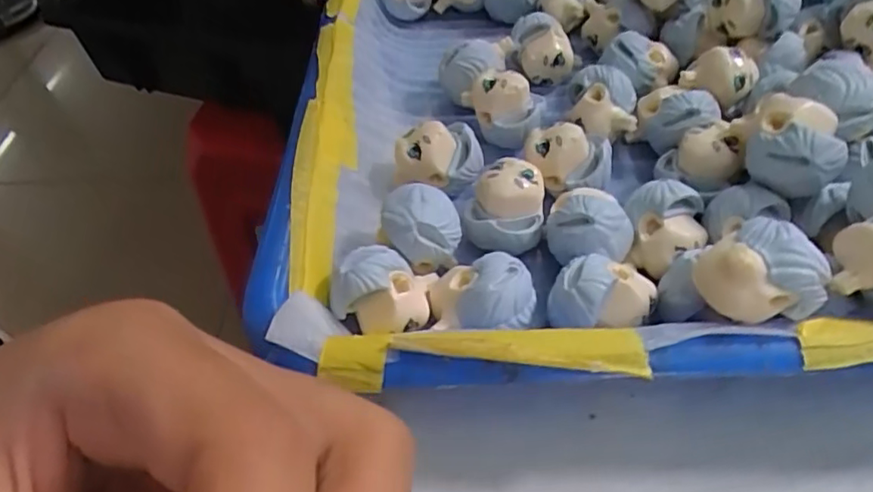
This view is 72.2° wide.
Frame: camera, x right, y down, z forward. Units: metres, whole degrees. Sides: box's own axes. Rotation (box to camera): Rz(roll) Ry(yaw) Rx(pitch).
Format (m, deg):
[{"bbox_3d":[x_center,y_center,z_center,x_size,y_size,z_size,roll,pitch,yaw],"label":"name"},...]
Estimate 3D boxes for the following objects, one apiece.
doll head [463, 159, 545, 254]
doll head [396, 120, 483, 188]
[{"bbox_3d":[0.020,-0.011,0.175,0.023,0.018,0.020,0,51,6],"label":"doll head"},{"bbox_3d":[0.000,-0.029,0.190,0.028,0.016,0.017,-12,50,-4],"label":"doll head"}]

